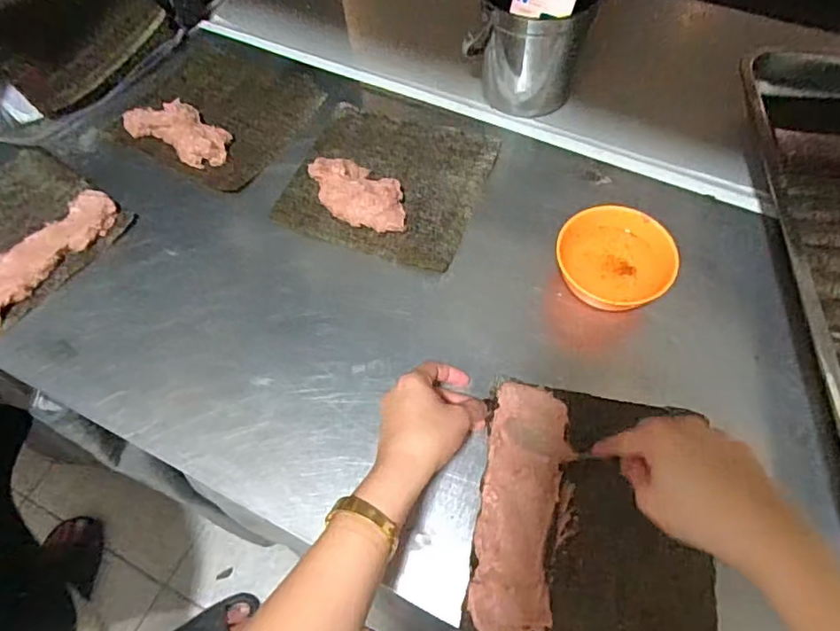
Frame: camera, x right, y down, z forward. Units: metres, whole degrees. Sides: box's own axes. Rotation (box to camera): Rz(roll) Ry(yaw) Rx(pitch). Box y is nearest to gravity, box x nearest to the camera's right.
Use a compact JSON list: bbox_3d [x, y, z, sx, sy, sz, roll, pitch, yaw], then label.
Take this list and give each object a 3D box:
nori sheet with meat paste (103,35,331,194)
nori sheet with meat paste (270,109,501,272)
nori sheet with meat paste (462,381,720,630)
[{"bbox_3d":[-0.242,-0.255,0.679,0.207,0.029,0.201,25,65,14],"label":"nori sheet with meat paste"},{"bbox_3d":[-0.034,-0.154,0.613,0.197,0.031,0.183,19,64,11],"label":"nori sheet with meat paste"},{"bbox_3d":[0.137,0.156,0.446,0.176,0.020,0.200,9,62,6],"label":"nori sheet with meat paste"}]

